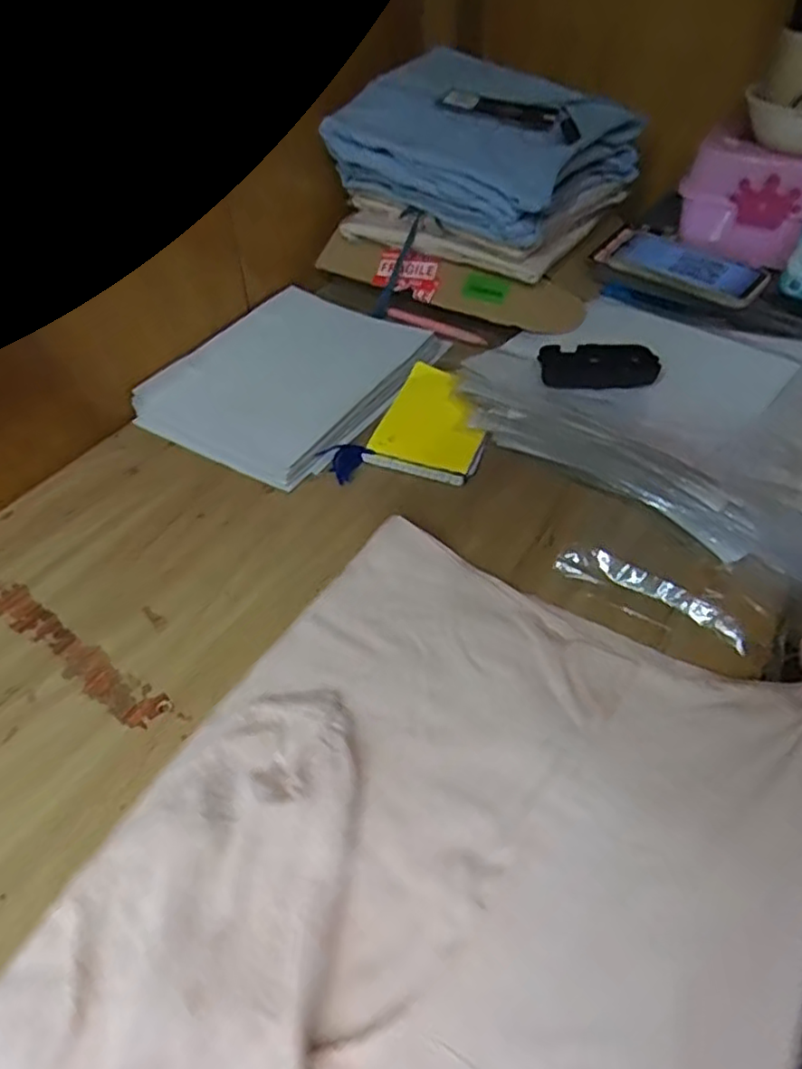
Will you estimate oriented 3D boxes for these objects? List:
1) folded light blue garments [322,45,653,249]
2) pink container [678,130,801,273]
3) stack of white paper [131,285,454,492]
[{"bbox_3d":[0.088,-0.427,0.722,0.270,0.105,0.209,29,55,24],"label":"folded light blue garments"},{"bbox_3d":[0.380,-0.349,0.701,0.162,0.105,0.077,31,55,25],"label":"pink container"},{"bbox_3d":[-0.113,-0.169,0.711,0.228,0.028,0.274,24,52,22],"label":"stack of white paper"}]

